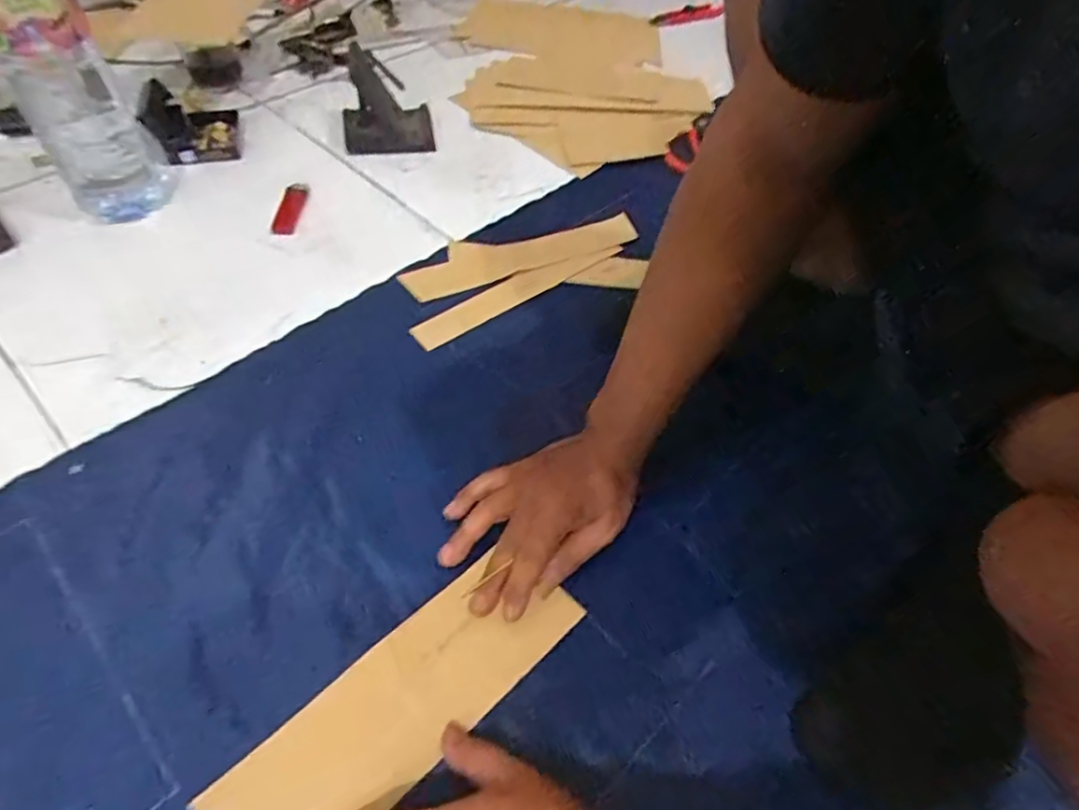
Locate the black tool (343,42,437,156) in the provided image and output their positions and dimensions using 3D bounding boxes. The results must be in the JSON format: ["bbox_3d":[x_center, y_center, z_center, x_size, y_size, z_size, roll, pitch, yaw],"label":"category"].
[{"bbox_3d":[-0.212,-0.418,0.847,0.108,0.032,0.250,-9,53,-11],"label":"black tool"}]

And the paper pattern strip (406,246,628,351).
[{"bbox_3d":[-0.020,-0.120,0.642,0.244,0.005,0.034,-31,60,-25],"label":"paper pattern strip"}]

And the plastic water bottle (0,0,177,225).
[{"bbox_3d":[-0.435,-0.311,0.573,0.097,0.295,0.082,-29,59,-24],"label":"plastic water bottle"}]

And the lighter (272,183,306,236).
[{"bbox_3d":[-0.276,-0.217,0.694,0.026,0.009,0.081,2,52,-2],"label":"lighter"}]

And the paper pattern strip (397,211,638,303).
[{"bbox_3d":[-0.019,-0.169,0.682,0.261,0.006,0.071,-19,56,-18],"label":"paper pattern strip"}]

